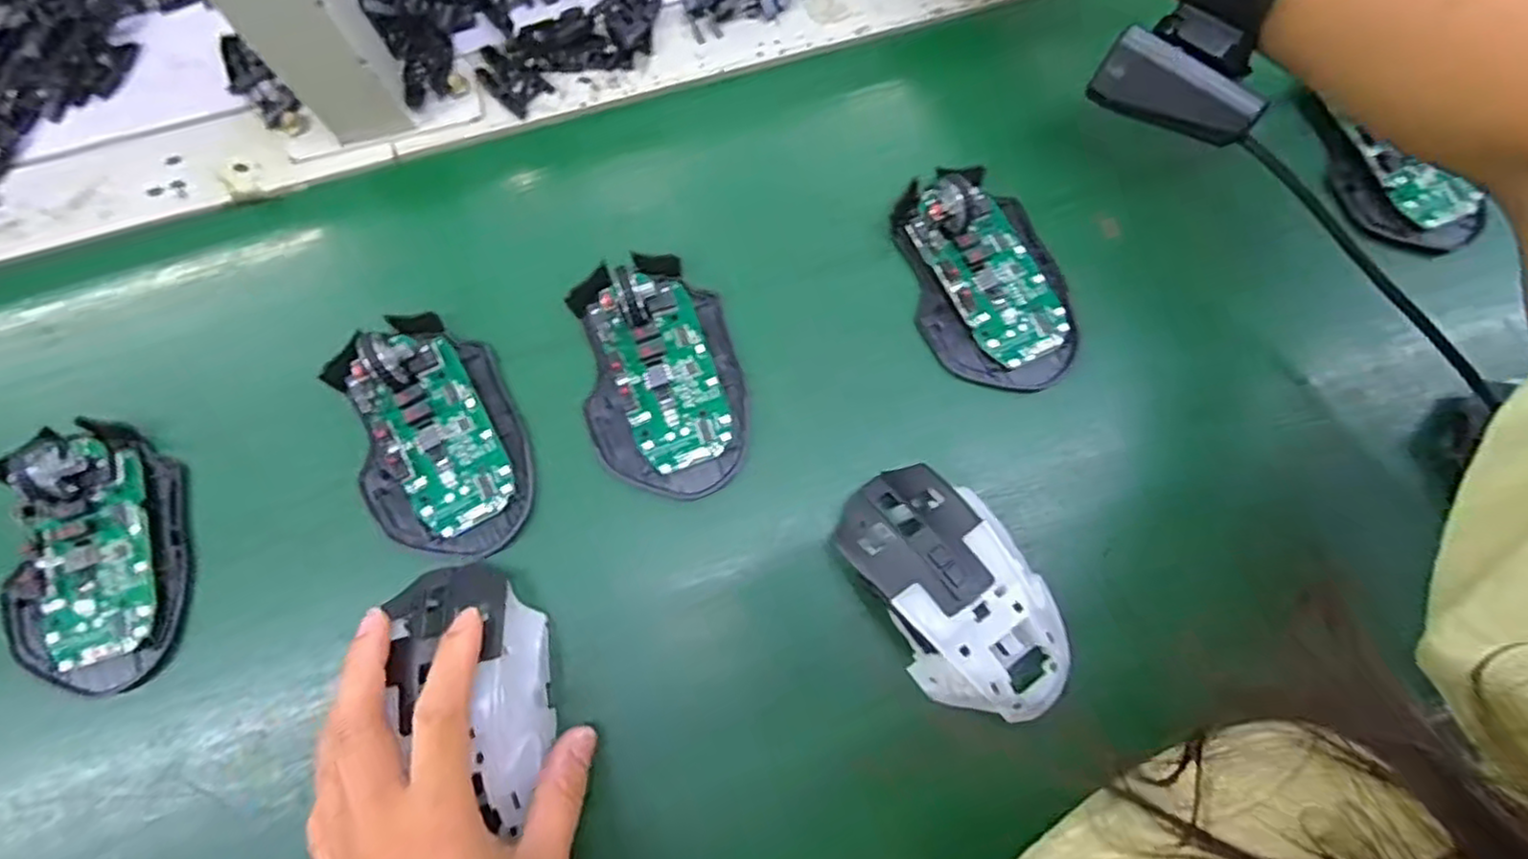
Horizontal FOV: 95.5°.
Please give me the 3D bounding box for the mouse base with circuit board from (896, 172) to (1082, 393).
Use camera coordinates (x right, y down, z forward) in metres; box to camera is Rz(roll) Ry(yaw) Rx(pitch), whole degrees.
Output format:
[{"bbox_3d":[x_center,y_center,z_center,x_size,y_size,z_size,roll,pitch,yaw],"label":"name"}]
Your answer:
[{"bbox_3d":[0.110,-0.073,0.329,0.070,0.033,0.105,-12,80,-4],"label":"mouse base with circuit board"}]

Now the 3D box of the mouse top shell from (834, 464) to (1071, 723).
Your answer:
[{"bbox_3d":[0.081,0.072,0.294,0.066,0.038,0.120,-35,84,-7],"label":"mouse top shell"}]

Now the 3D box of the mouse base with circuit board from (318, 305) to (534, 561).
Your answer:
[{"bbox_3d":[-0.150,0.001,0.309,0.072,0.030,0.114,-23,81,-6],"label":"mouse base with circuit board"}]

